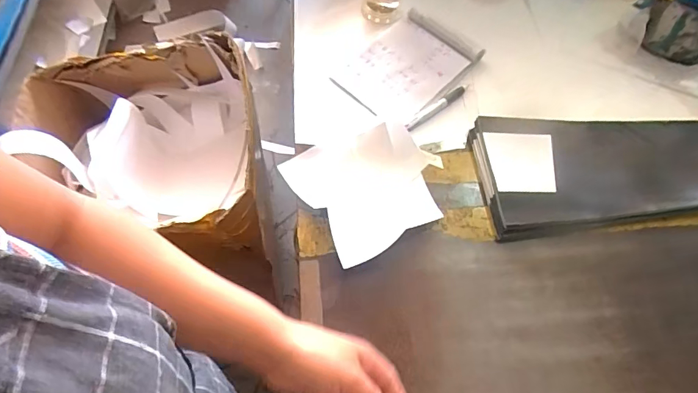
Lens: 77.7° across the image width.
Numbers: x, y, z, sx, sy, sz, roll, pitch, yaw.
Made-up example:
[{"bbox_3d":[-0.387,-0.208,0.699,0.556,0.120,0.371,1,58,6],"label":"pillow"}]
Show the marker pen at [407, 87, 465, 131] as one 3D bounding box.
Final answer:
[{"bbox_3d":[0.130,-0.133,0.653,0.127,0.008,0.015,-36,69,-21],"label":"marker pen"}]

